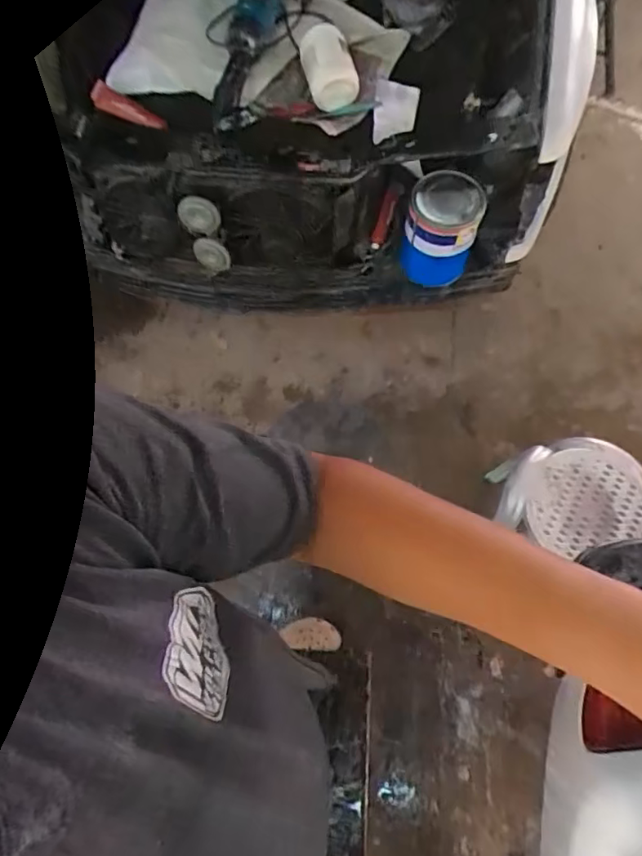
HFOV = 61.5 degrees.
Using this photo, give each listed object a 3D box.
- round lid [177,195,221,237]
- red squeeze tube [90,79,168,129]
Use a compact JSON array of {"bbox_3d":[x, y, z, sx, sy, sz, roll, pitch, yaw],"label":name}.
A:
[{"bbox_3d":[-0.280,-0.486,1.239,0.096,0.092,0.031,4,69,3],"label":"round lid"},{"bbox_3d":[-0.417,-0.699,1.184,0.171,0.025,0.049,23,70,-8],"label":"red squeeze tube"}]

